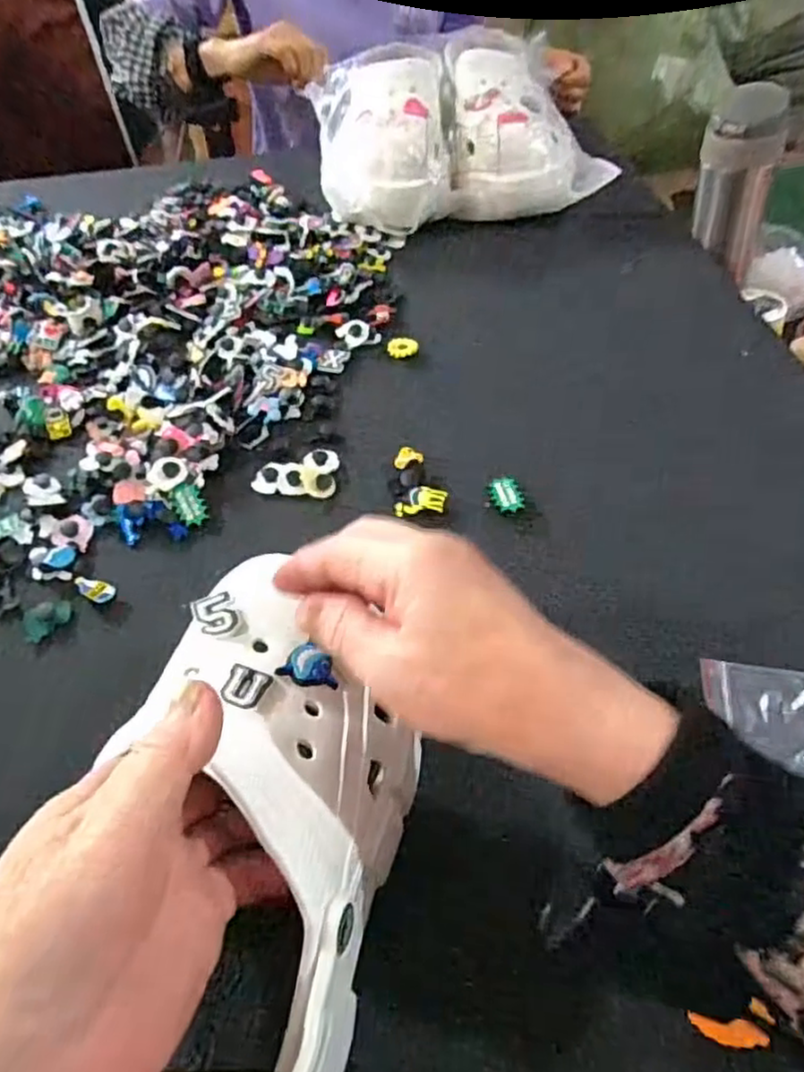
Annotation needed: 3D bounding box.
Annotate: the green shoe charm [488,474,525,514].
[{"bbox_3d":[0.069,-0.026,0.456,0.020,0.011,0.032,-13,52,-8],"label":"green shoe charm"}]

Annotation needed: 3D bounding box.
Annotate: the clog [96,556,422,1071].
[{"bbox_3d":[-0.053,0.108,0.270,0.114,0.079,0.237,-4,52,-1],"label":"clog"}]

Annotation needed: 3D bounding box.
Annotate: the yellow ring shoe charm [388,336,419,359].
[{"bbox_3d":[0.001,-0.155,0.564,0.024,0.006,0.025,3,51,4],"label":"yellow ring shoe charm"}]

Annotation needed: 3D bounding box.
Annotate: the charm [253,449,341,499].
[{"bbox_3d":[-0.073,-0.045,0.475,0.056,0.009,0.040,0,51,2],"label":"charm"}]

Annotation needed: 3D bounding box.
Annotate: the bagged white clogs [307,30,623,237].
[{"bbox_3d":[0.047,-0.430,0.719,0.260,0.087,0.242,-8,51,-4],"label":"bagged white clogs"}]

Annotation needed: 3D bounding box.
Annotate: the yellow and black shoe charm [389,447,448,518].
[{"bbox_3d":[0.009,-0.037,0.462,0.035,0.013,0.050,-8,51,-4],"label":"yellow and black shoe charm"}]

